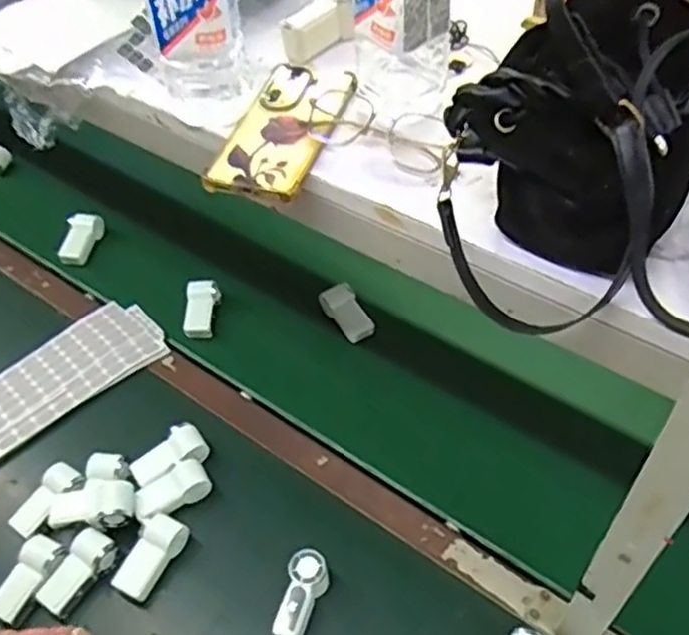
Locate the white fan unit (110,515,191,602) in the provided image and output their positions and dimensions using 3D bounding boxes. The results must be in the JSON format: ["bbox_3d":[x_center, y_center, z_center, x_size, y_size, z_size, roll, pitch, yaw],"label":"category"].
[{"bbox_3d":[-0.223,0.276,0.832,0.047,0.030,0.093,25,57,23],"label":"white fan unit"}]

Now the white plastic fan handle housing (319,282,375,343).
[{"bbox_3d":[0.004,-0.005,1.099,0.050,0.045,0.091,-27,53,-16],"label":"white plastic fan handle housing"}]

